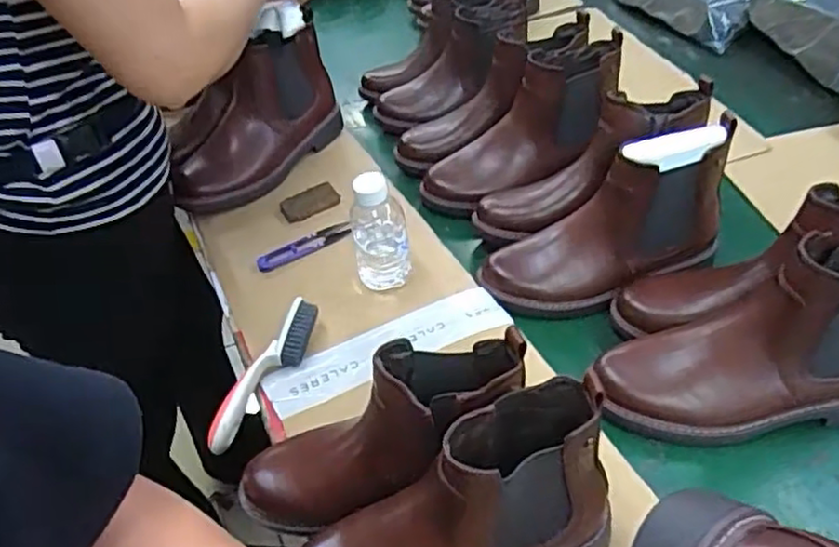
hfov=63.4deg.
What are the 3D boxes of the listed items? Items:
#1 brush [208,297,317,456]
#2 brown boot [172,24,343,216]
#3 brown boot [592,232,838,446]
[{"bbox_3d":[-0.149,0.095,0.658,0.030,0.035,0.163,18,50,22],"label":"brush"},{"bbox_3d":[-0.216,-0.200,0.882,0.108,0.150,0.253,24,52,26],"label":"brown boot"},{"bbox_3d":[0.299,0.060,0.596,0.270,0.158,0.097,-7,45,-1],"label":"brown boot"}]

